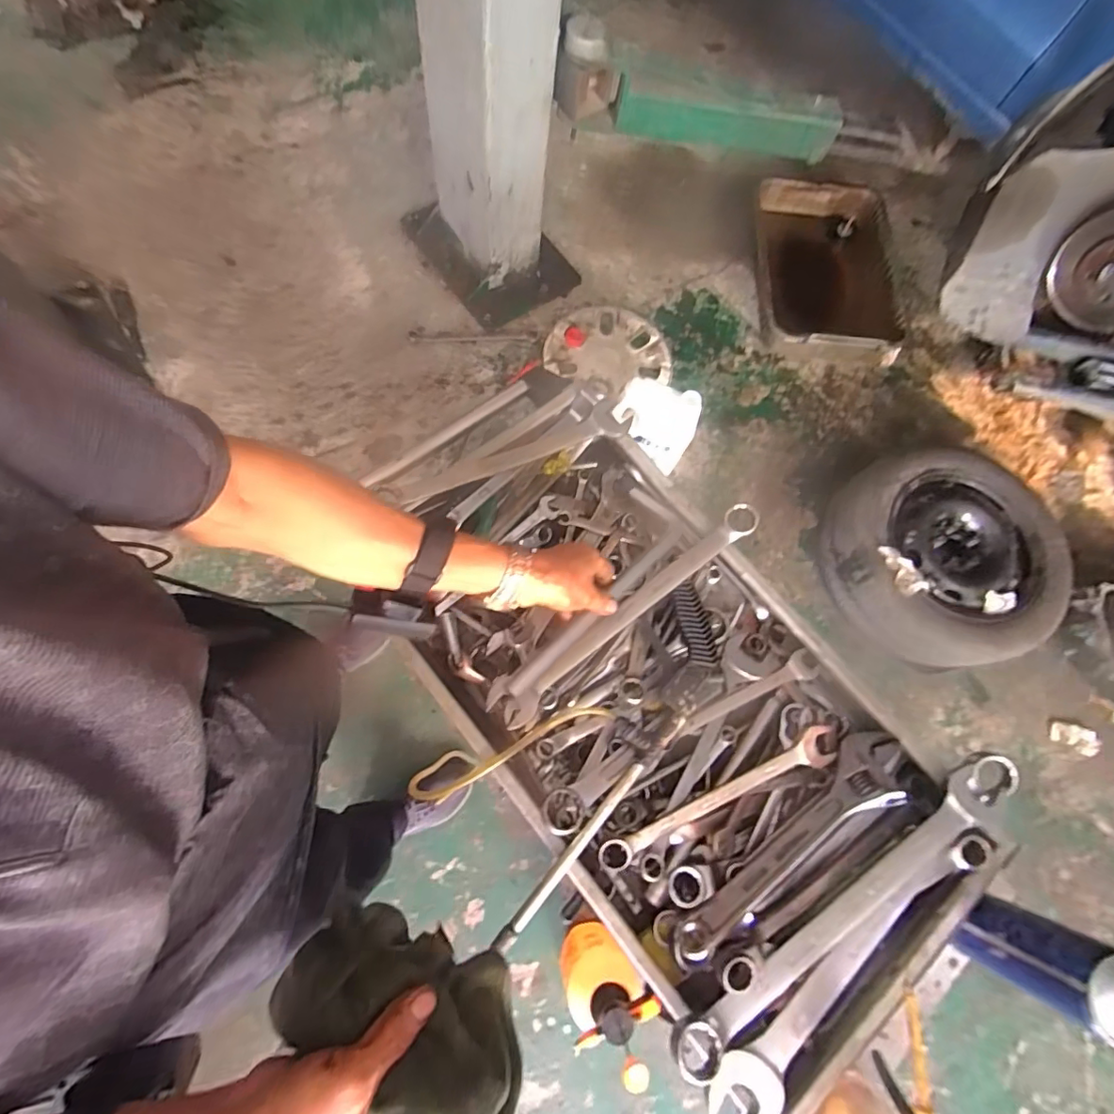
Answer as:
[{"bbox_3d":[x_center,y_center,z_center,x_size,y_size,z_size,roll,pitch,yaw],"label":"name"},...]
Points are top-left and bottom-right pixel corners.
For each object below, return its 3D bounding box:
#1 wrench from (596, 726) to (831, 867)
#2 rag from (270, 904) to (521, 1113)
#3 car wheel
[{"bbox_3d":[0.161,0.239,0.520,0.255,0.015,0.034,-23,77,-12],"label":"wrench"},{"bbox_3d":[-0.102,0.294,0.339,0.166,0.092,0.070,20,74,4],"label":"rag"},{"bbox_3d":[0.947,-0.004,1.344,0.474,0.226,0.502,2,73,-5],"label":"car wheel"}]

